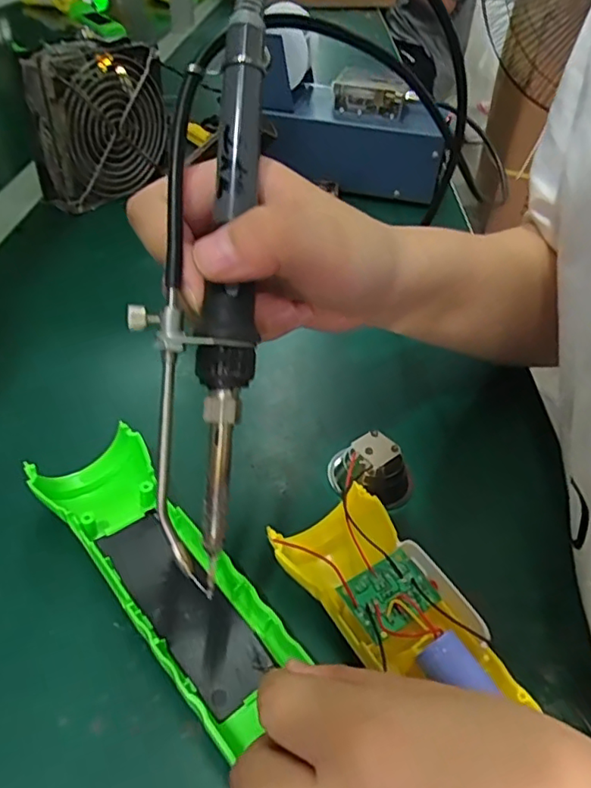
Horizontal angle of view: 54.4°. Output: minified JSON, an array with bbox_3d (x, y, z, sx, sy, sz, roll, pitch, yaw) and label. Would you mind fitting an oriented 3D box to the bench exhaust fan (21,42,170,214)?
[{"bbox_3d":[-0.172,-0.236,0.512,0.038,0.128,0.122,31,47,27],"label":"bench exhaust fan"}]

